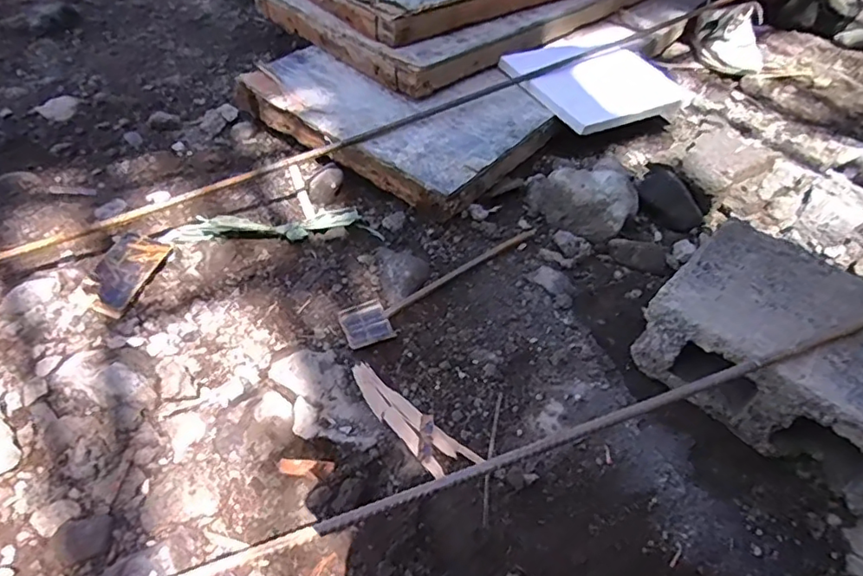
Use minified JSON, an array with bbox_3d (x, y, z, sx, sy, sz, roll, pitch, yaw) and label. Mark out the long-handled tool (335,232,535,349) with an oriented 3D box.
[{"bbox_3d":[0.024,-0.006,0.739,0.307,0.022,0.069,-24,49,-24],"label":"long-handled tool"}]

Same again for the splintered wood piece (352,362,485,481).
[{"bbox_3d":[-0.030,0.139,0.599,0.177,0.010,0.046,35,53,30],"label":"splintered wood piece"}]

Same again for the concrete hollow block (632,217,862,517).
[{"bbox_3d":[0.379,0.076,0.576,0.269,0.126,0.167,35,53,30],"label":"concrete hollow block"}]

